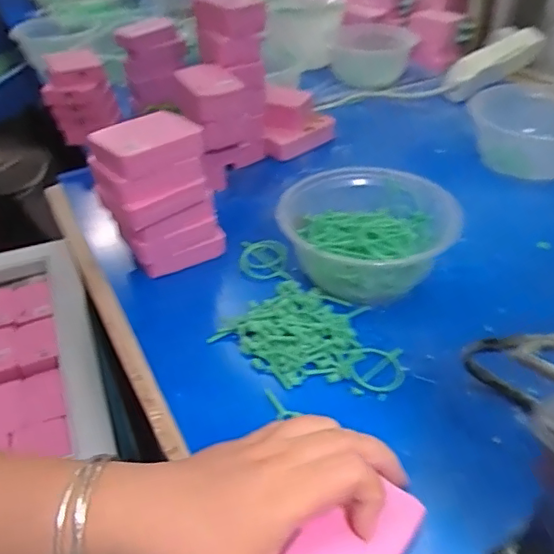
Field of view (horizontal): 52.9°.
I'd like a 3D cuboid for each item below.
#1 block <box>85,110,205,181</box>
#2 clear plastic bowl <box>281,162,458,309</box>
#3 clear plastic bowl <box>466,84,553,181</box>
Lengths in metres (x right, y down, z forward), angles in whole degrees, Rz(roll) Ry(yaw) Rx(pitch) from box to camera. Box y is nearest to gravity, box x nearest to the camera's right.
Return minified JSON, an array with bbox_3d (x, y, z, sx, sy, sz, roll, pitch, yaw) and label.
[{"bbox_3d":[-0.100,-0.102,0.424,0.070,0.022,0.063,-29,46,-28],"label":"block"},{"bbox_3d":[0.075,-0.033,0.449,0.134,0.060,0.127,-1,39,1],"label":"clear plastic bowl"},{"bbox_3d":[0.271,-0.155,0.576,0.107,0.061,0.104,-1,39,1],"label":"clear plastic bowl"}]

